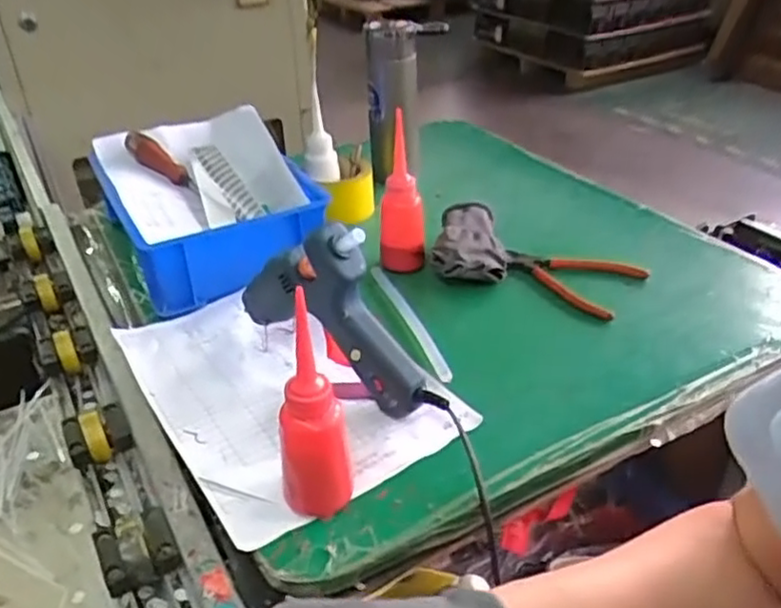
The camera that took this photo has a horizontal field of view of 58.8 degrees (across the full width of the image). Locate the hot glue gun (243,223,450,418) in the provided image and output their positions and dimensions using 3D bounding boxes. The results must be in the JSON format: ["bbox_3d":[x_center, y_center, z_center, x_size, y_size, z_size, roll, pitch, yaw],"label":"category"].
[{"bbox_3d":[-0.043,0.005,0.562,0.197,0.144,0.030,23,41,33],"label":"hot glue gun"}]

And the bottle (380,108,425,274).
[{"bbox_3d":[0.009,-0.113,0.711,0.046,0.158,0.042,-2,33,0],"label":"bottle"}]

